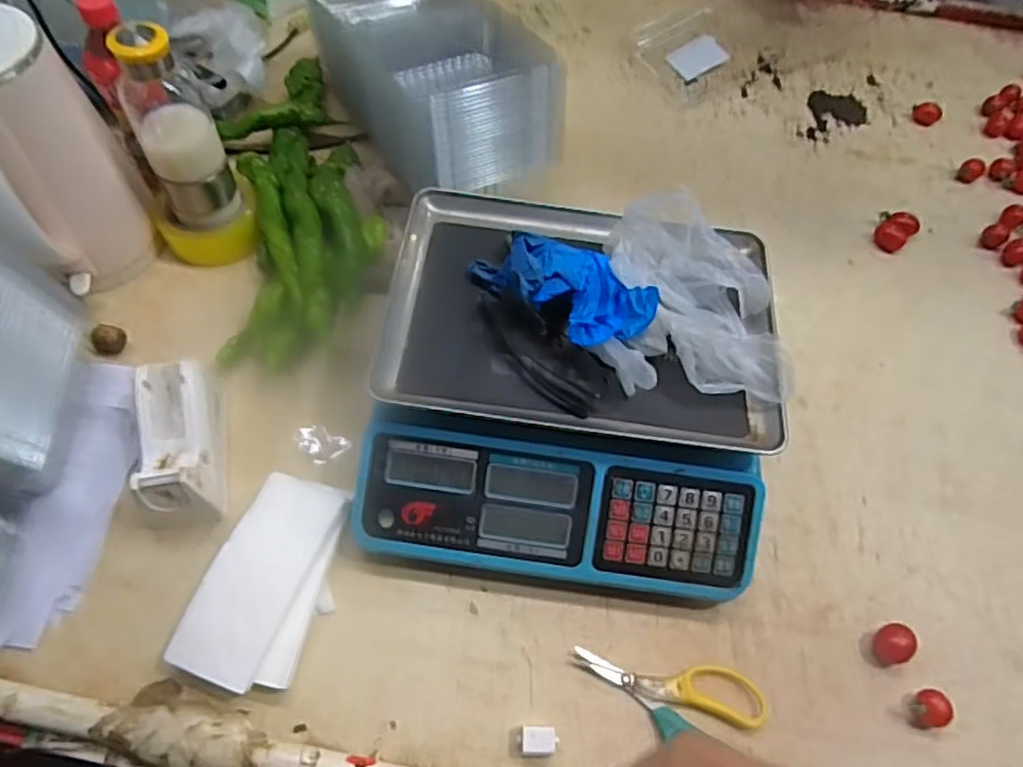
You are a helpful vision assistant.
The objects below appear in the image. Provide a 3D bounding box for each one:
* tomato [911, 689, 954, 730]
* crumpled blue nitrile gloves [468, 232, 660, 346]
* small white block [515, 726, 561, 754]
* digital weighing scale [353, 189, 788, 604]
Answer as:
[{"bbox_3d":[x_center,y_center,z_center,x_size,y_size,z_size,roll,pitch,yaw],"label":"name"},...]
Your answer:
[{"bbox_3d":[0.331,0.256,0.514,0.024,0.021,0.026,2,59,-3],"label":"tomato"},{"bbox_3d":[0.037,-0.080,0.536,0.158,0.050,0.077,30,62,13],"label":"crumpled blue nitrile gloves"},{"bbox_3d":[0.020,0.268,0.489,0.031,0.022,0.019,2,59,-3],"label":"small white block"},{"bbox_3d":[0.053,0.002,0.581,0.325,0.118,0.327,9,59,1],"label":"digital weighing scale"}]

